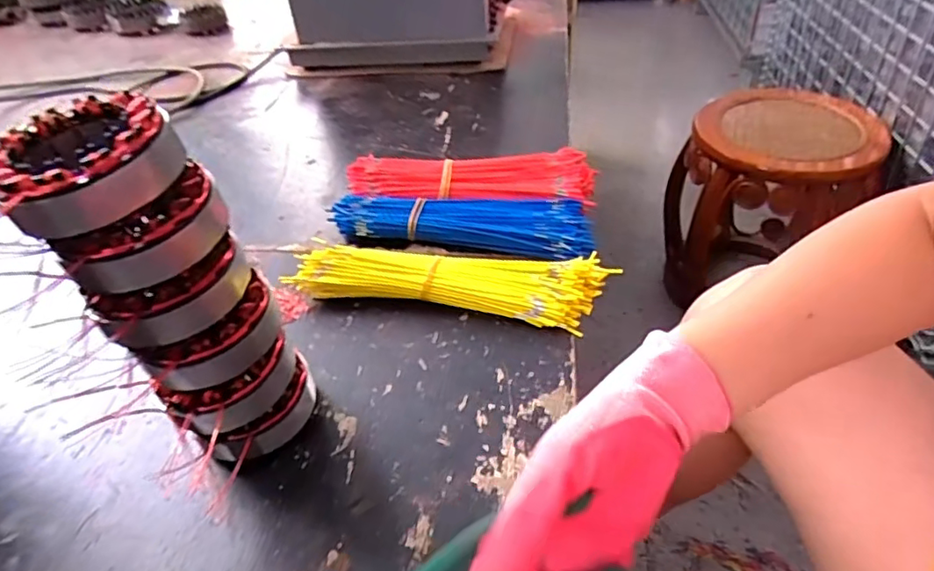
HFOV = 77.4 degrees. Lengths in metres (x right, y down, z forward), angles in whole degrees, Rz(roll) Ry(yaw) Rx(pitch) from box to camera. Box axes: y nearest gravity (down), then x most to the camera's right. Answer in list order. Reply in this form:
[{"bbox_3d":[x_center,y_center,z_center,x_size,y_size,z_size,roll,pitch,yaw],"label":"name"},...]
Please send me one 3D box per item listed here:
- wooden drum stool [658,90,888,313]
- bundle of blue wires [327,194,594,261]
[{"bbox_3d":[0.586,-0.146,1.169,0.334,0.390,0.278,-2,42,4],"label":"wooden drum stool"},{"bbox_3d":[-0.008,-0.063,0.576,0.252,0.032,0.064,5,43,12],"label":"bundle of blue wires"}]

